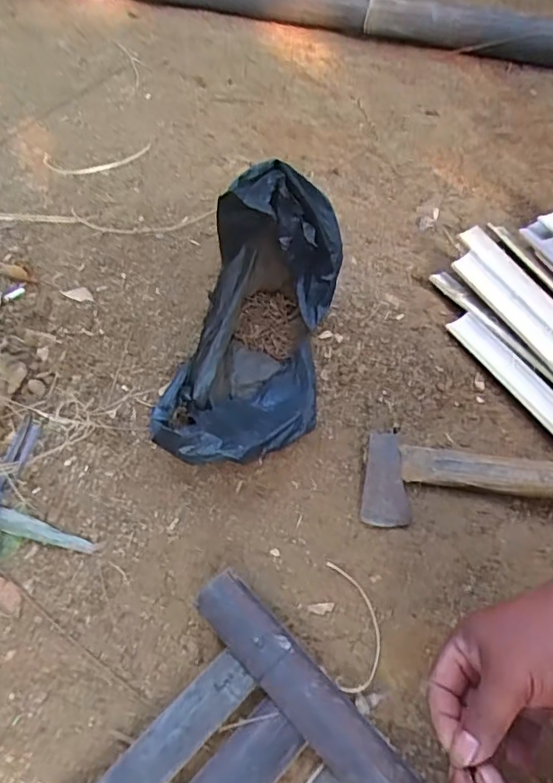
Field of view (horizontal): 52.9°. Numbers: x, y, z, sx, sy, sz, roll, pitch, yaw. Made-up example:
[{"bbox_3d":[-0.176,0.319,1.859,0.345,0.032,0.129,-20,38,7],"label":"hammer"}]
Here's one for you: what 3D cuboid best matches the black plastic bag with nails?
[{"bbox_3d":[-0.023,-0.072,0.531,0.143,0.196,0.259,11,55,6],"label":"black plastic bag with nails"}]

